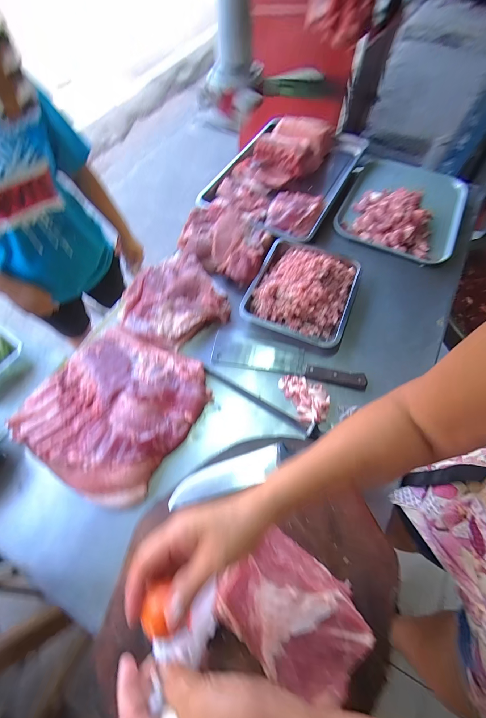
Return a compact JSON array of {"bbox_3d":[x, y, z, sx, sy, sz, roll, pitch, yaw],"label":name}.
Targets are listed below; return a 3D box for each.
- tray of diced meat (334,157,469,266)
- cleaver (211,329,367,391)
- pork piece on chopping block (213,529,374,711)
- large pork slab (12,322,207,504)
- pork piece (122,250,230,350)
[{"bbox_3d":[0.523,-0.509,0.917,0.353,0.097,0.470,24,65,11],"label":"tray of diced meat"},{"bbox_3d":[0.105,-0.002,0.676,0.357,0.023,0.086,11,63,5],"label":"cleaver"},{"bbox_3d":[0.057,0.316,0.368,0.179,0.063,0.135,32,66,14],"label":"pork piece on chopping block"},{"bbox_3d":[-0.262,0.094,0.603,0.310,0.047,0.333,28,66,12],"label":"large pork slab"},{"bbox_3d":[-0.182,-0.149,0.718,0.250,0.061,0.226,-32,68,-16],"label":"pork piece"}]

